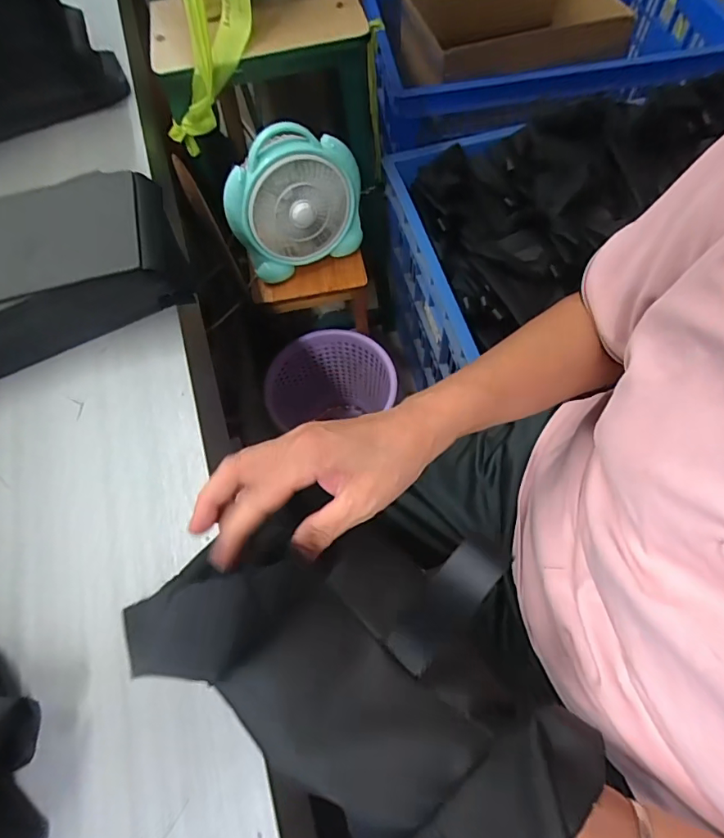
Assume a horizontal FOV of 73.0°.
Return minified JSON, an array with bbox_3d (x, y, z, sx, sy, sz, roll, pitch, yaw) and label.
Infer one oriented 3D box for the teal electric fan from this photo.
[{"bbox_3d":[-0.115,-0.376,0.865,0.231,0.219,0.098,-9,63,-1],"label":"teal electric fan"}]

